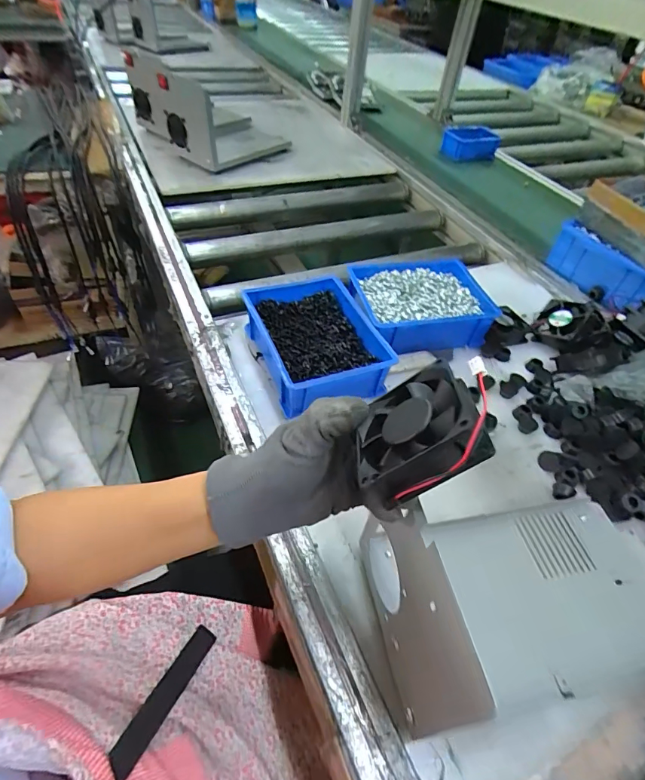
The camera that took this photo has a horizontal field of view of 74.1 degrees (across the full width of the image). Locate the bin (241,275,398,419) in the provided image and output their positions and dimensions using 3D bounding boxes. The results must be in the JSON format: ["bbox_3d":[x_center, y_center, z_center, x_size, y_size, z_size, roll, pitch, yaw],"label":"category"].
[{"bbox_3d":[-0.010,-0.066,0.574,0.152,0.065,0.189,-13,50,-17],"label":"bin"}]

